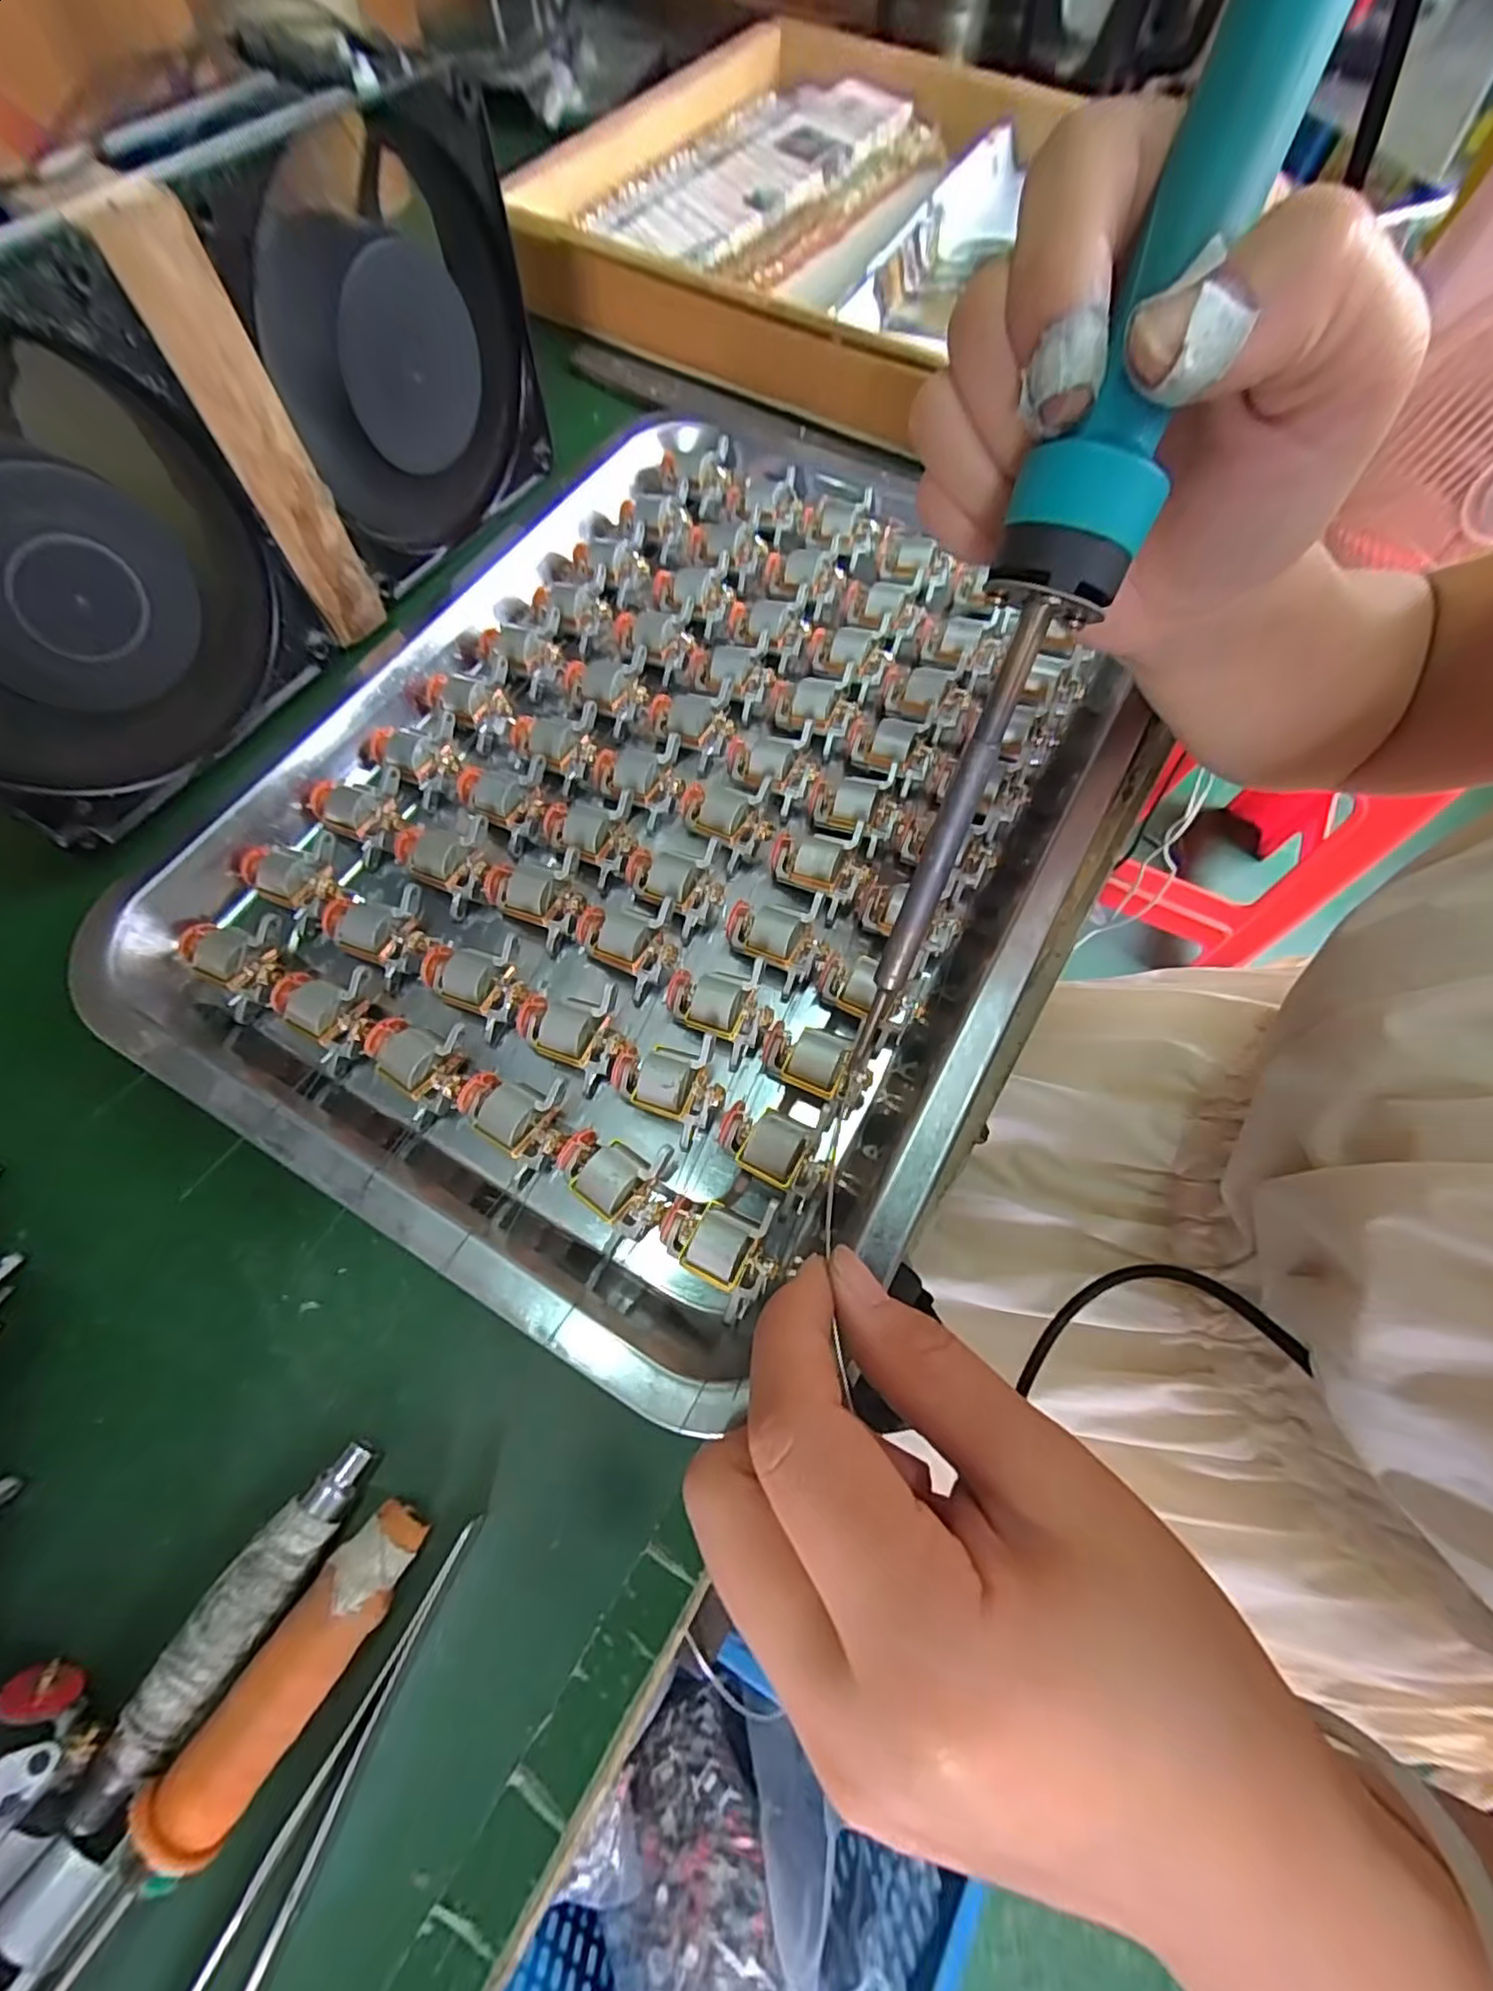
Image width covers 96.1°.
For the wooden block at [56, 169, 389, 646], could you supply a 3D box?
[{"bbox_3d":[-0.152,-0.172,0.215,0.011,0.118,0.026,13,69,3],"label":"wooden block"}]

